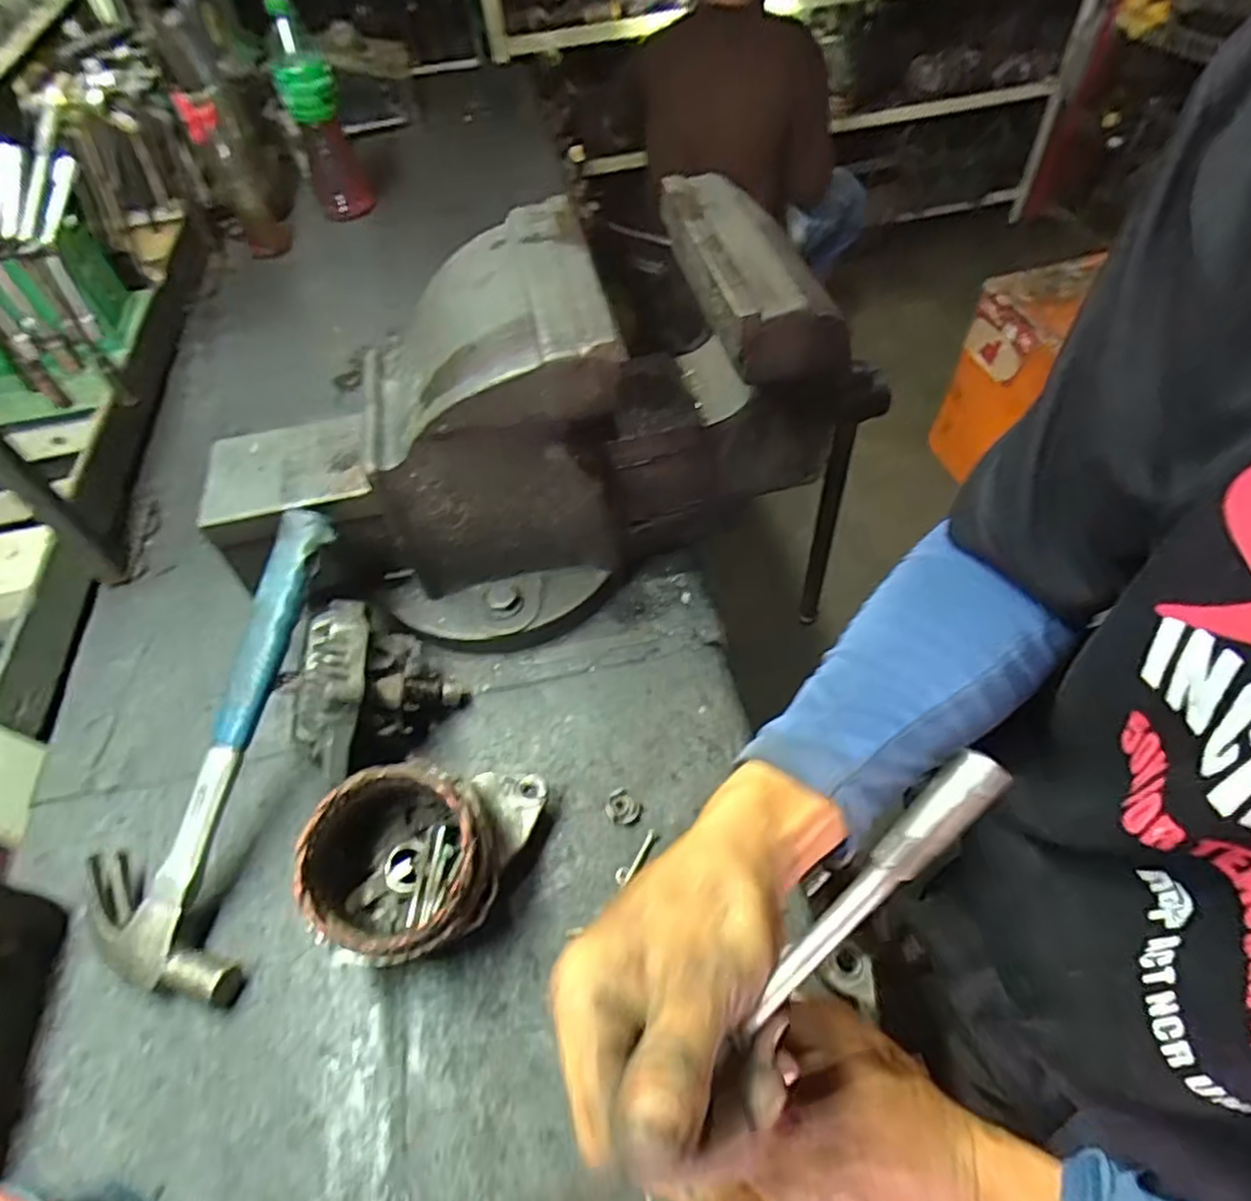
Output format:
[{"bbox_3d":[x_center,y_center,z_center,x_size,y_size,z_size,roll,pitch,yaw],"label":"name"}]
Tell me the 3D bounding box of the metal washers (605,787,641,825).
[{"bbox_3d":[-0.002,0.156,0.517,0.027,0.010,0.023,35,63,27],"label":"metal washers"}]

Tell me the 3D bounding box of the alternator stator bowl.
[{"bbox_3d":[-0.128,0.171,0.454,0.155,0.114,0.116,-14,52,-6],"label":"alternator stator bowl"}]

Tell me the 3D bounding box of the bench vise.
[{"bbox_3d":[-0.056,-0.128,0.566,0.542,0.280,0.211,-6,52,0],"label":"bench vise"}]

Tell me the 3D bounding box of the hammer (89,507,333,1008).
[{"bbox_3d":[-0.280,0.094,0.488,0.118,0.026,0.329,13,80,14],"label":"hammer"}]

